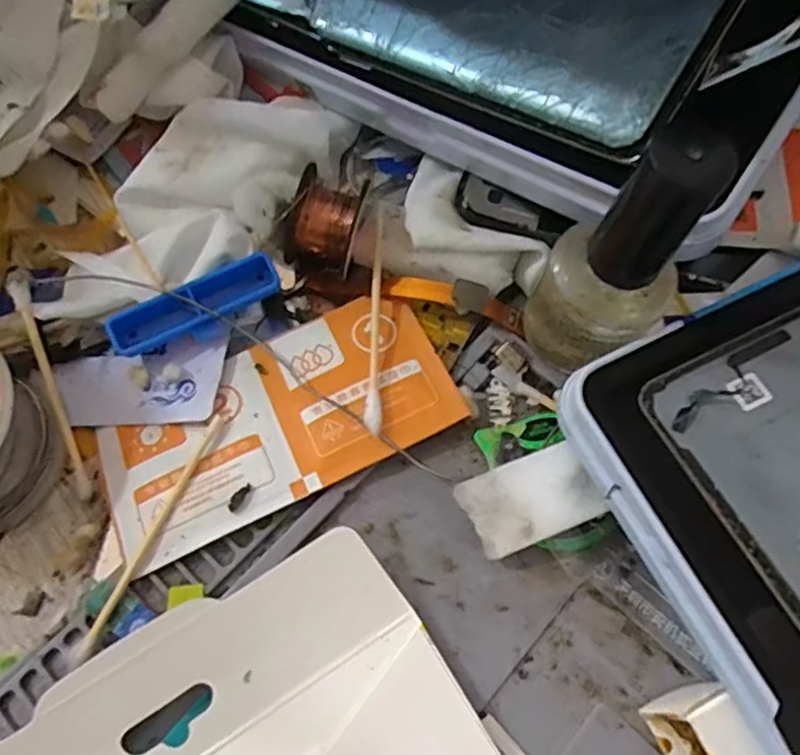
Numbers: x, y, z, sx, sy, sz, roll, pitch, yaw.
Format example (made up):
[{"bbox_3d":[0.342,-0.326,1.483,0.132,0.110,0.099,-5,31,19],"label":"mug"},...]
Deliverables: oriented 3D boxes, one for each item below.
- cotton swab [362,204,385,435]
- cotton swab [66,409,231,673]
[{"bbox_3d":[-0.008,-0.019,0.187,0.005,0.006,0.074,0,68,0],"label":"cotton swab"},{"bbox_3d":[-0.065,0.040,0.167,0.004,0.004,0.073,23,70,9],"label":"cotton swab"}]

